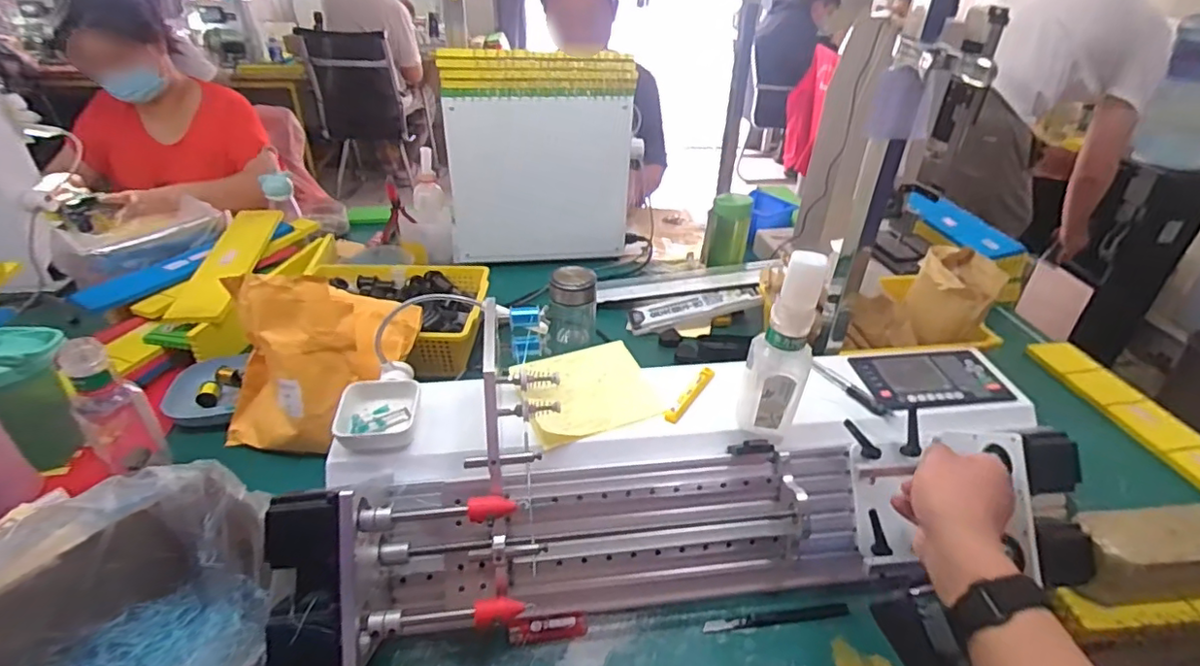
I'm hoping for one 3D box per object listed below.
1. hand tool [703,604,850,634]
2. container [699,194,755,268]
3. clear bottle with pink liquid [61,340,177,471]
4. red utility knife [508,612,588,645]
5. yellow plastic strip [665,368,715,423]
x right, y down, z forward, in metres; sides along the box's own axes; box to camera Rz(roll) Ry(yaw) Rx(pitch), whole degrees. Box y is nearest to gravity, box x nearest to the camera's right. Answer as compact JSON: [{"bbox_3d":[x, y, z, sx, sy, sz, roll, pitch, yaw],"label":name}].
[{"bbox_3d":[0.184,0.296,0.609,0.154,0.008,0.016,-3,34,-7],"label":"hand tool"},{"bbox_3d":[0.248,-0.201,1.137,0.085,0.136,0.090,10,35,12],"label":"container"},{"bbox_3d":[-0.605,0.094,0.719,0.068,0.196,0.066,23,39,28],"label":"clear bottle with pink liquid"},{"bbox_3d":[-0.052,0.299,0.591,0.078,0.019,0.016,-5,35,-9],"label":"red utility knife"},{"bbox_3d":[0.107,0.072,0.689,0.017,0.010,0.102,23,40,28],"label":"yellow plastic strip"}]

